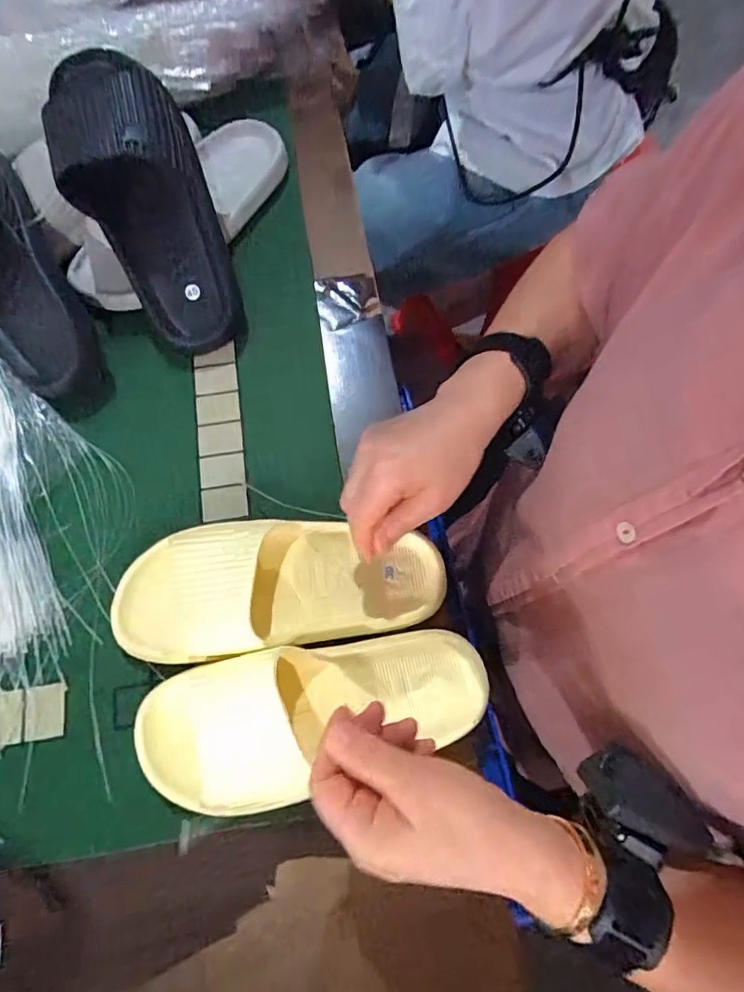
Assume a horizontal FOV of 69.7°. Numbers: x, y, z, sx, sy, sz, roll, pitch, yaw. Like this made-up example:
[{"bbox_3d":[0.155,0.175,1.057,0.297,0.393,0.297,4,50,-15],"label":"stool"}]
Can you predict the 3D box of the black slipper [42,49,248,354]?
[{"bbox_3d":[-0.200,-0.262,0.488,0.110,0.086,0.254,-25,112,-8],"label":"black slipper"}]

